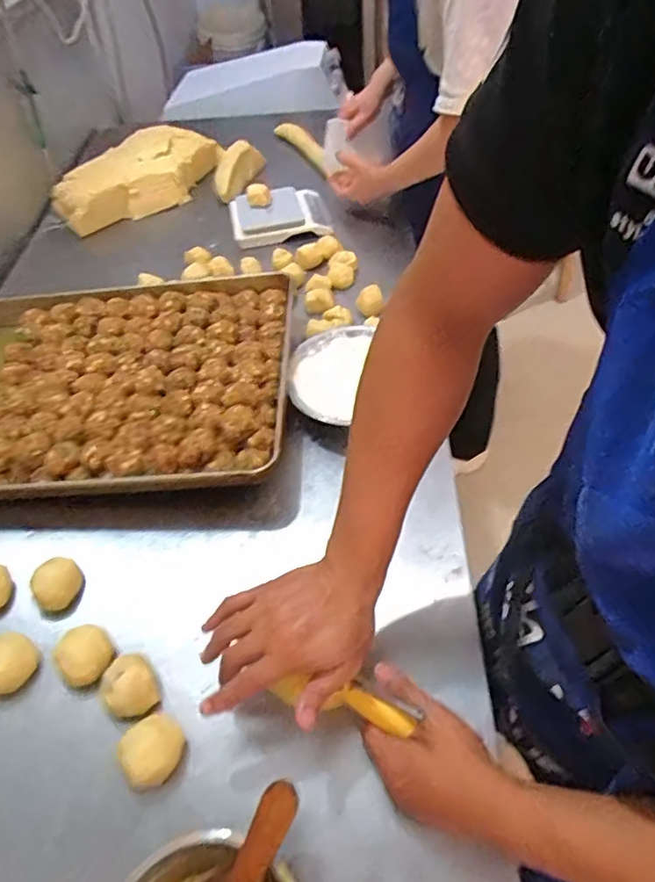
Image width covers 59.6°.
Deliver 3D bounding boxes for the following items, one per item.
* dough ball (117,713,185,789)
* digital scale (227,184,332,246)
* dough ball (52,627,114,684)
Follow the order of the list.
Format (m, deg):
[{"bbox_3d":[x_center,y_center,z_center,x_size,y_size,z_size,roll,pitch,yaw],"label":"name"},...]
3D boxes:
[{"bbox_3d":[-0.165,0.294,0.542,0.056,0.042,0.058,-2,50,3],"label":"dough ball"},{"bbox_3d":[-0.096,-0.449,1.118,0.184,0.046,0.152,-10,50,-3],"label":"digital scale"},{"bbox_3d":[-0.253,0.224,0.598,0.050,0.047,0.047,-2,50,3],"label":"dough ball"}]

